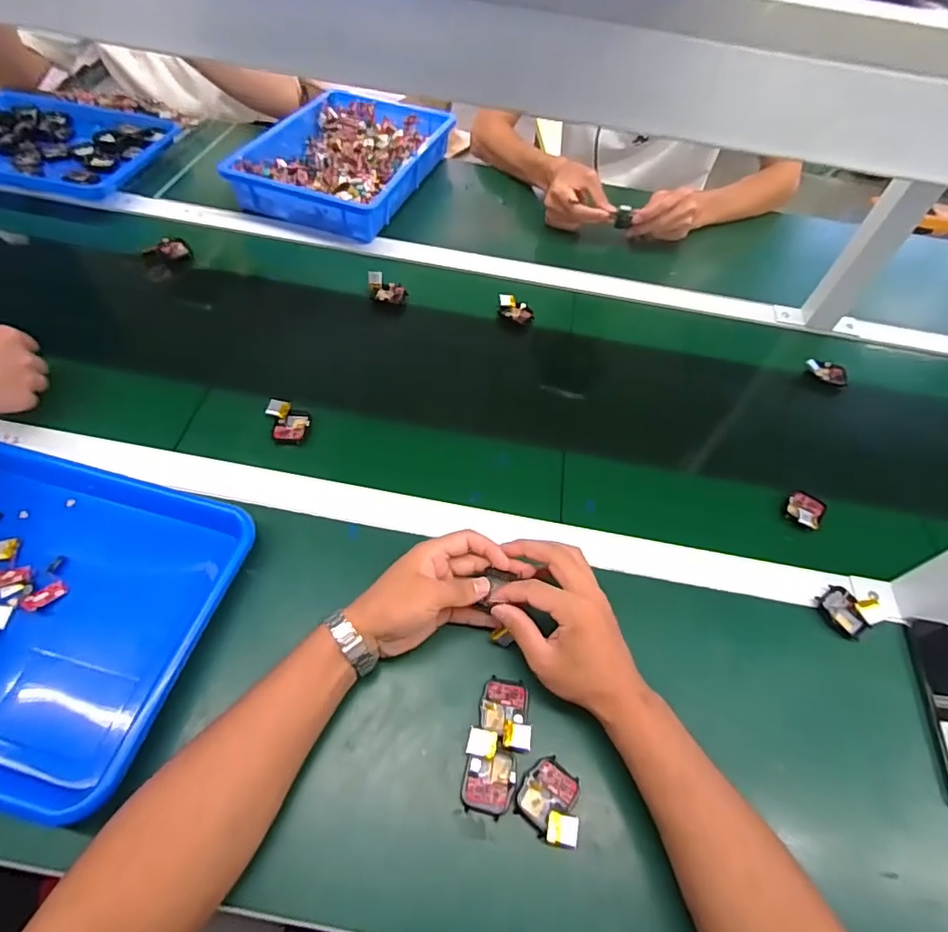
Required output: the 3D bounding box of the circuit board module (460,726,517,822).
[{"bbox_3d":[0.013,0.236,0.411,0.039,0.018,0.056,7,55,-1],"label":"circuit board module"}]

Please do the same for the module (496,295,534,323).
[{"bbox_3d":[0.056,-0.216,0.736,0.052,0.015,0.033,26,57,12],"label":"module"}]

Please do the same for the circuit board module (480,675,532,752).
[{"bbox_3d":[0.026,0.203,0.437,0.039,0.018,0.053,5,55,-2],"label":"circuit board module"}]

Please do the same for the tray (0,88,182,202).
[{"bbox_3d":[-0.689,-0.525,0.860,0.360,0.041,0.256,10,55,2],"label":"tray"}]

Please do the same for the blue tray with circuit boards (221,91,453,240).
[{"bbox_3d":[-0.213,-0.510,0.890,0.259,0.063,0.362,19,55,8],"label":"blue tray with circuit boards"}]

